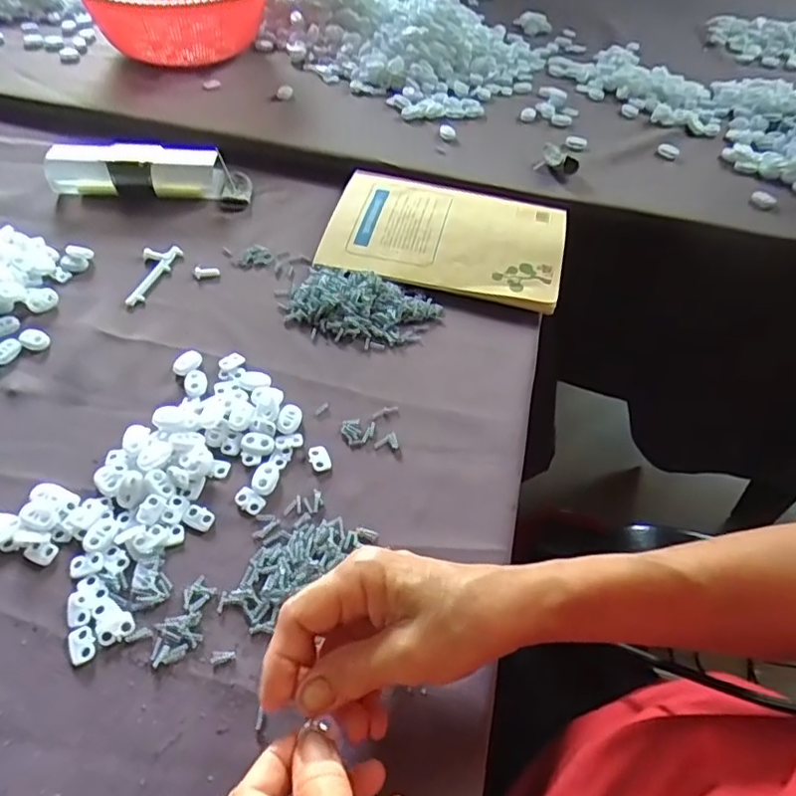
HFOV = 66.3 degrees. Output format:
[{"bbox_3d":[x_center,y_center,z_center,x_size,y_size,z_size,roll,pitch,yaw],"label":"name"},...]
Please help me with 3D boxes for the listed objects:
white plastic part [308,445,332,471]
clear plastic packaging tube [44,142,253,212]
[{"bbox_3d":[-0.052,0.039,0.399,0.013,0.004,0.019,-16,53,-15],"label":"white plastic part"},{"bbox_3d":[-0.232,-0.214,0.570,0.178,0.038,0.045,5,50,2],"label":"clear plastic packaging tube"}]

